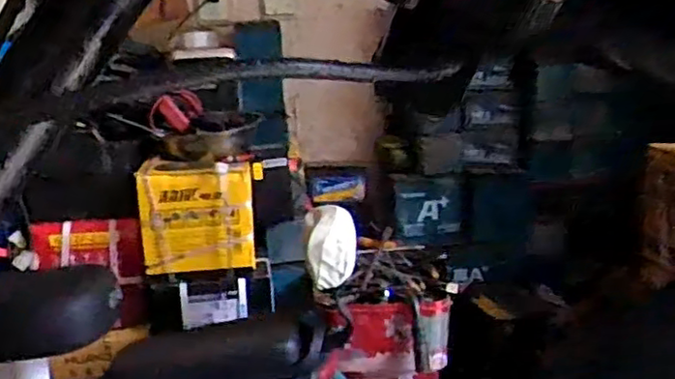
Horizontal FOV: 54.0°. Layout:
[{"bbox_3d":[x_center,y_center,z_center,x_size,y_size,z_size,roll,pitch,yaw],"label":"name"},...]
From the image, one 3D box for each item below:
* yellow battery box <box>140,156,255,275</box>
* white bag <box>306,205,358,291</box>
[{"bbox_3d":[-0.256,0.042,1.224,0.197,0.182,0.126,-5,12,-9],"label":"yellow battery box"},{"bbox_3d":[-0.008,0.082,0.986,0.075,0.093,0.120,-3,12,0],"label":"white bag"}]

